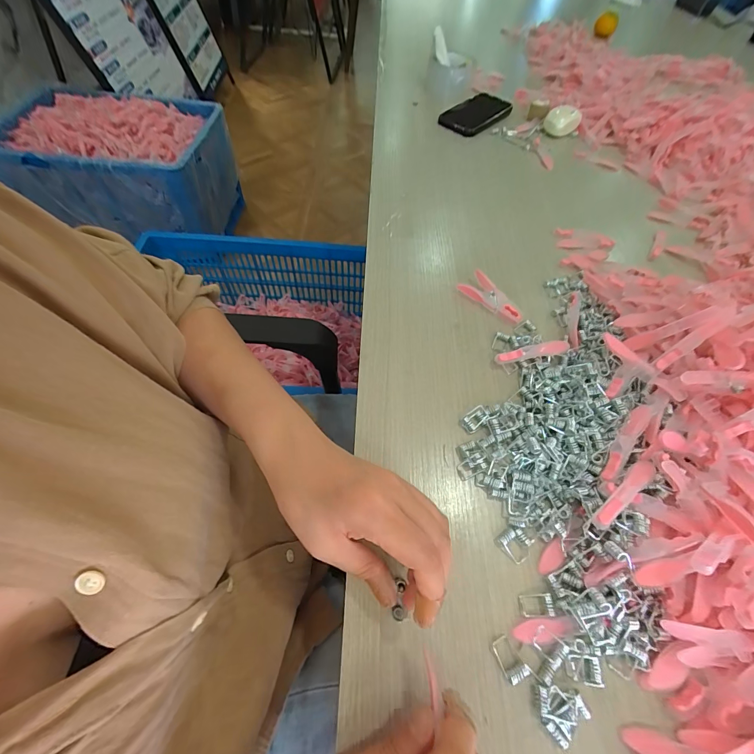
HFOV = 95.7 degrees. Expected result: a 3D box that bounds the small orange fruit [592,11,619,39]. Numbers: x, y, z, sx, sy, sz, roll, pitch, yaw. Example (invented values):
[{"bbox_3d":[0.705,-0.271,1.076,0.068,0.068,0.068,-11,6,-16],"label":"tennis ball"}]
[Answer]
[{"bbox_3d":[0.694,-1.067,1.038,0.062,0.057,0.054,21,59,11],"label":"small orange fruit"}]

